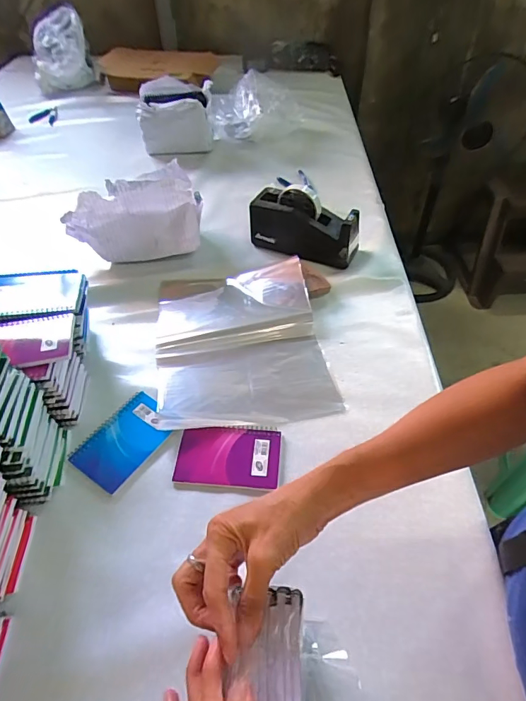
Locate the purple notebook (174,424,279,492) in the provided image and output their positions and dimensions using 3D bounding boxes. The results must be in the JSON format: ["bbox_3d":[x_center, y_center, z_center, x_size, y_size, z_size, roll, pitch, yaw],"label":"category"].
[{"bbox_3d":[-0.043,0.133,0.547,0.129,0.015,0.083,2,48,4],"label":"purple notebook"}]

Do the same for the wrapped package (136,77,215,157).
[{"bbox_3d":[-0.226,-0.603,1.101,0.176,0.141,0.120,1,48,3],"label":"wrapped package"}]

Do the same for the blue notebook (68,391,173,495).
[{"bbox_3d":[-0.181,0.118,0.565,0.084,0.010,0.126,27,55,24],"label":"blue notebook"}]

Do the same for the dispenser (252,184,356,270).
[{"bbox_3d":[0.081,-0.245,0.812,0.202,0.108,0.073,18,52,18],"label":"dispenser"}]

